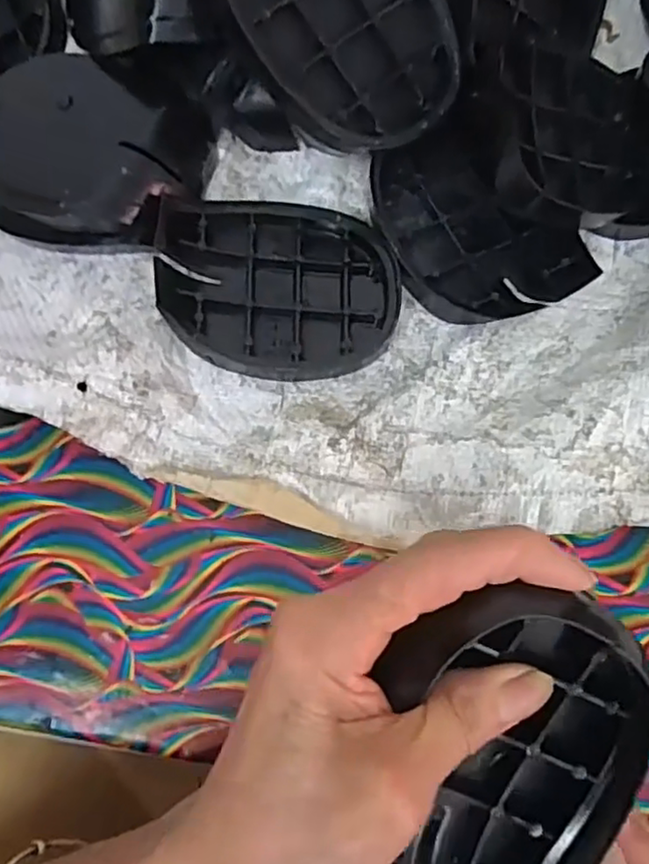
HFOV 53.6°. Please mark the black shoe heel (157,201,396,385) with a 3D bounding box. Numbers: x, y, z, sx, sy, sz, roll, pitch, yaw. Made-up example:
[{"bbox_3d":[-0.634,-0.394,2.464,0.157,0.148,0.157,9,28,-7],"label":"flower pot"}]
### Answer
[{"bbox_3d":[-0.023,-0.077,0.333,0.121,0.021,0.092,5,84,-2],"label":"black shoe heel"}]

